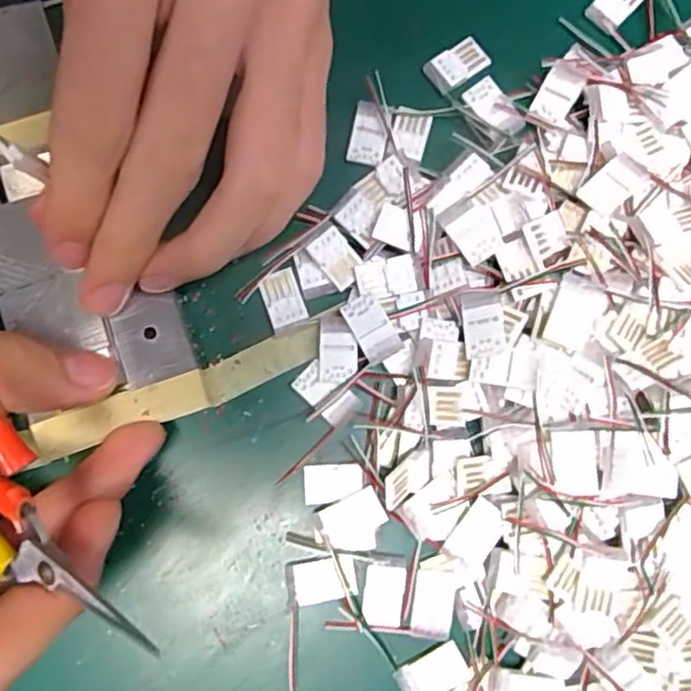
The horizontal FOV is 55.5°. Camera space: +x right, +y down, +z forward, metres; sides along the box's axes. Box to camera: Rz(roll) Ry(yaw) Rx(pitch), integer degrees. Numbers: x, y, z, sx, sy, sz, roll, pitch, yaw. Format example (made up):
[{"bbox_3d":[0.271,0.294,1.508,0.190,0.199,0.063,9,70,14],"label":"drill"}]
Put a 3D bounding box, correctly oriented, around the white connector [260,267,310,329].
[{"bbox_3d":[-0.019,-0.014,0.200,0.011,0.004,0.016,-20,84,-4],"label":"white connector"}]

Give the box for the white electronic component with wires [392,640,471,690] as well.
[{"bbox_3d":[0.025,0.094,0.187,0.020,0.004,0.012,-29,84,-5],"label":"white electronic component with wires"}]

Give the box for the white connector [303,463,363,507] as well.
[{"bbox_3d":[-0.004,0.041,0.193,0.017,0.004,0.011,-4,83,-3],"label":"white connector"}]

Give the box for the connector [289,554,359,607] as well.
[{"bbox_3d":[-0.006,0.067,0.188,0.018,0.004,0.012,-12,83,-4],"label":"connector"}]

